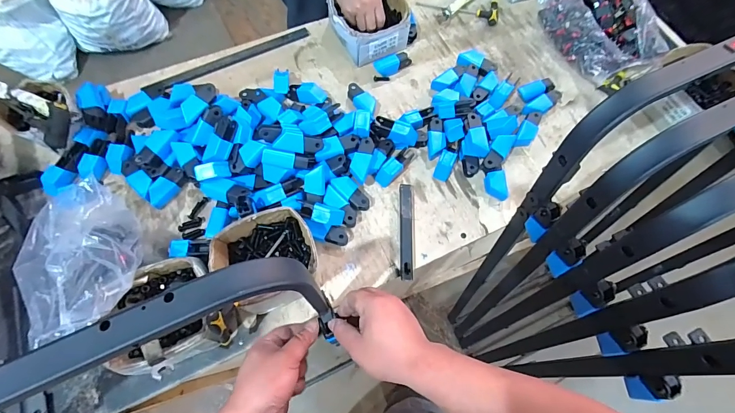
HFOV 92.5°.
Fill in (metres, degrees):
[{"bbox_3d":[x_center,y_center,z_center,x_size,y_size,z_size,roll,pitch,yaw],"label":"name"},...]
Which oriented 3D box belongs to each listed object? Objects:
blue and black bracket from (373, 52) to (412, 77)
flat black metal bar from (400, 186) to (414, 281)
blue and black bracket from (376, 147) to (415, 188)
[{"bbox_3d":[0.058,-0.314,0.775,0.084,0.030,0.036,-28,72,-12],"label":"blue and black bracket"},{"bbox_3d":[0.072,0.044,0.638,0.026,0.020,0.179,3,68,-1],"label":"flat black metal bar"},{"bbox_3d":[0.057,-0.082,0.680,0.032,0.027,0.097,37,72,12],"label":"blue and black bracket"}]

